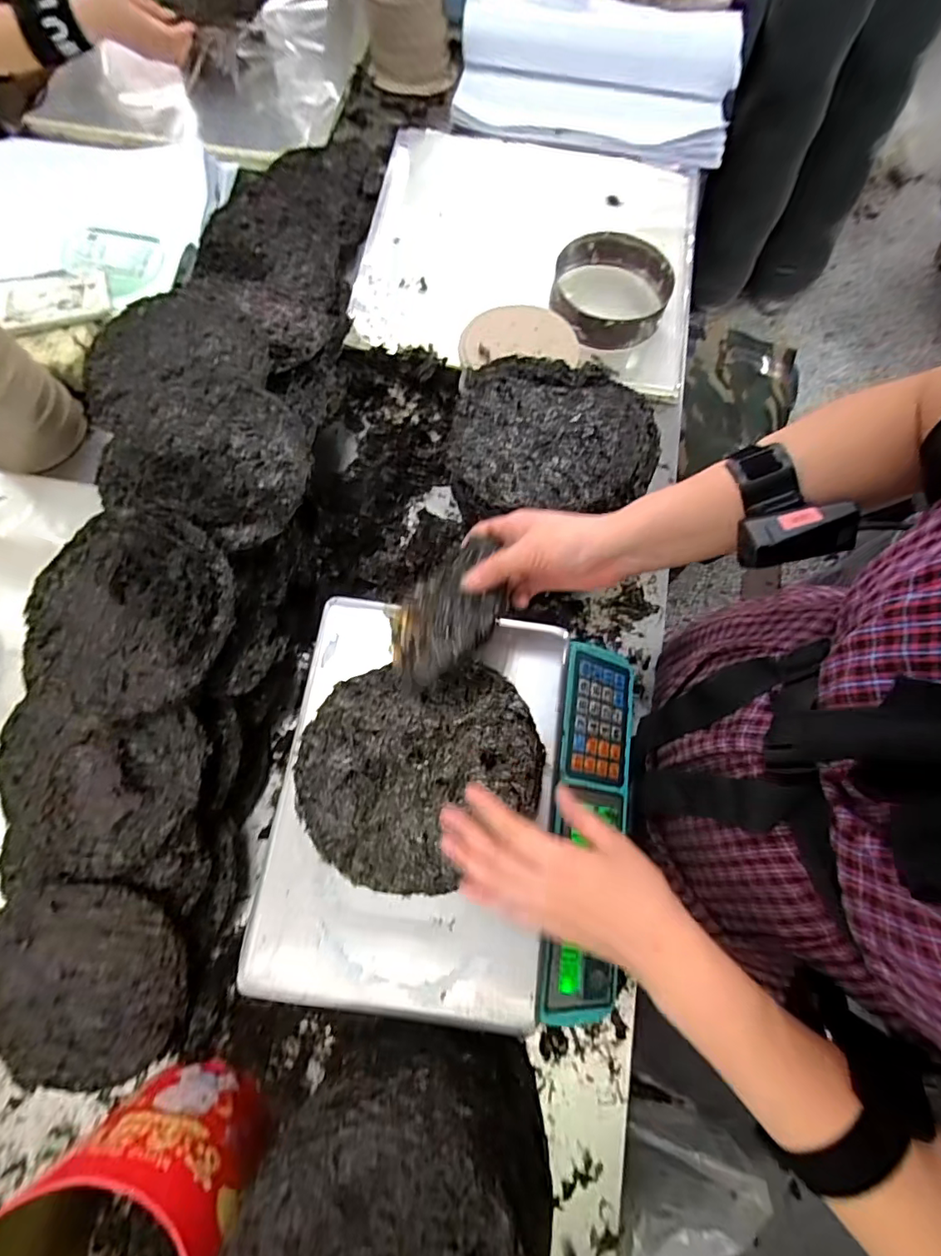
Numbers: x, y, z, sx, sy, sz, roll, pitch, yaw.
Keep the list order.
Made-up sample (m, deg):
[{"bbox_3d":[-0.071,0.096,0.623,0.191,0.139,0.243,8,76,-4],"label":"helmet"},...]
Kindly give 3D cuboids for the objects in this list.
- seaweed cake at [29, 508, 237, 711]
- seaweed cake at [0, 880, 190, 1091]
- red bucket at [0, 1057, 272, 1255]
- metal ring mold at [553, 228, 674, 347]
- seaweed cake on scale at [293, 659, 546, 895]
[{"bbox_3d":[-0.333,-0.018,0.521,0.204,0.056,0.193,0,72,-2],"label":"seaweed cake"},{"bbox_3d":[-0.372,0.338,0.513,0.191,0.015,0.189,-15,92,-1],"label":"seaweed cake"},{"bbox_3d":[-0.262,0.474,0.424,0.158,0.183,0.175,24,72,6],"label":"red bucket"},{"bbox_3d":[0.214,-0.517,0.816,0.179,0.062,0.176,6,72,0],"label":"metal ring mold"},{"bbox_3d":[-0.043,0.120,0.447,0.196,0.018,0.174,1,72,-2],"label":"seaweed cake on scale"}]

